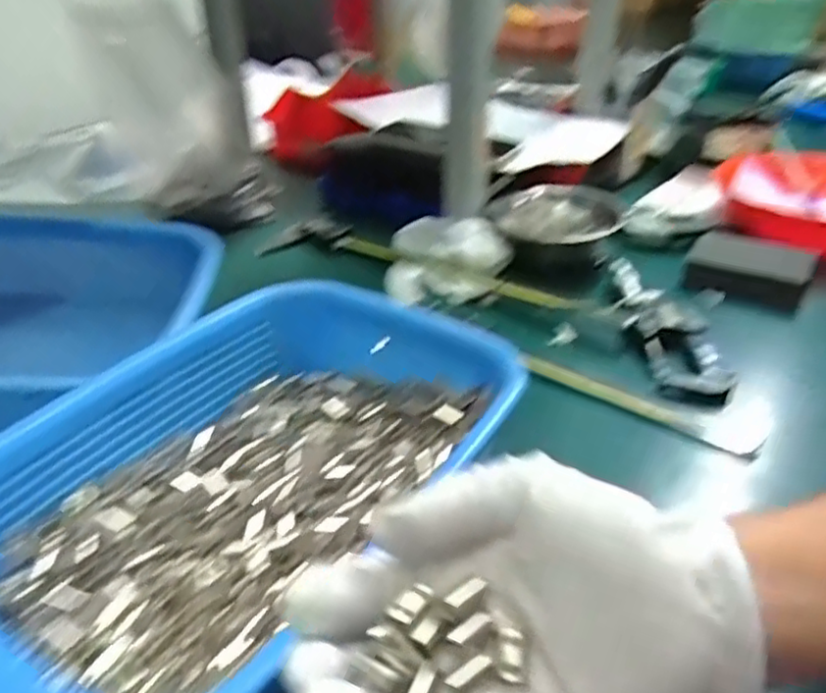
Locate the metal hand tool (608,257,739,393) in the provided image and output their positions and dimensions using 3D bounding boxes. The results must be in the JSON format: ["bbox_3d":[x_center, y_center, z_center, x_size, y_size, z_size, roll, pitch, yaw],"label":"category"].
[{"bbox_3d":[0.203,-0.020,0.551,0.059,0.031,0.177,1,32,3],"label":"metal hand tool"}]

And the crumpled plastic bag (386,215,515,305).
[{"bbox_3d":[0.035,-0.081,0.647,0.115,0.052,0.106,2,32,6],"label":"crumpled plastic bag"}]

